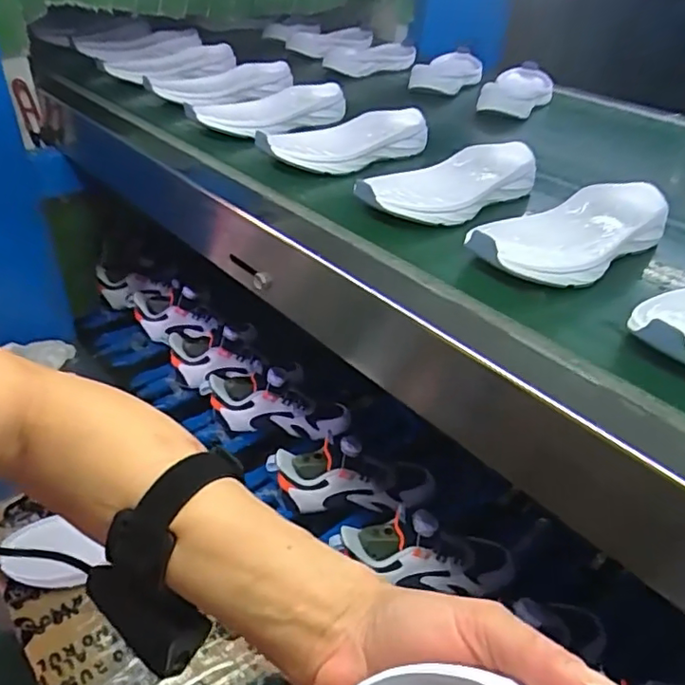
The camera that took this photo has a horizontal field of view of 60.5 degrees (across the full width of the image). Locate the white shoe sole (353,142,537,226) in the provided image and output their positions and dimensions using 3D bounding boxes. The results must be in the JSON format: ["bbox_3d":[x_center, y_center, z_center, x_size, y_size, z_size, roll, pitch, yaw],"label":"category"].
[{"bbox_3d":[0.105,-0.149,0.561,0.209,0.034,0.091,-20,43,-26],"label":"white shoe sole"}]

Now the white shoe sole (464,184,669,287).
[{"bbox_3d":[0.188,-0.093,0.485,0.204,0.033,0.090,-27,46,-33],"label":"white shoe sole"}]

